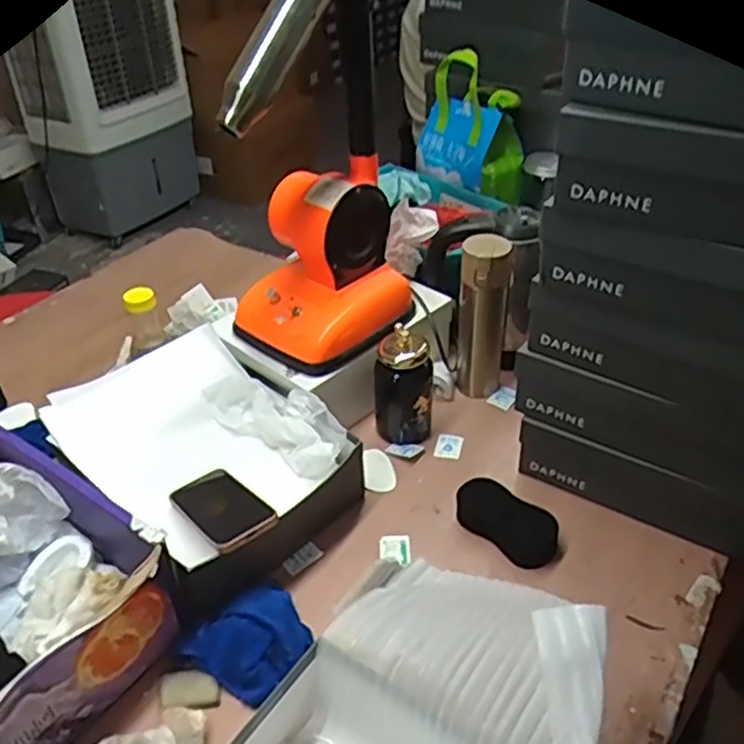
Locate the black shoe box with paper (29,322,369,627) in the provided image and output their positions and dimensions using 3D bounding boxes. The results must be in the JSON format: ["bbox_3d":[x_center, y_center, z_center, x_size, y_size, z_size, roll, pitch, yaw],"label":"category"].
[{"bbox_3d":[-0.203,0.105,0.886,0.261,0.114,0.332,-31,47,-31],"label":"black shoe box with paper"}]

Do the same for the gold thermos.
[{"bbox_3d":[0.158,-0.075,1.024,0.069,0.251,0.077,7,39,11],"label":"gold thermos"}]

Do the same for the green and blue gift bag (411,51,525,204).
[{"bbox_3d":[0.175,-0.451,1.289,0.098,0.215,0.212,-25,44,-27],"label":"green and blue gift bag"}]

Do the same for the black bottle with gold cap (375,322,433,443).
[{"bbox_3d":[0.046,0.021,0.958,0.070,0.158,0.060,-20,42,-21],"label":"black bottle with gold cap"}]

